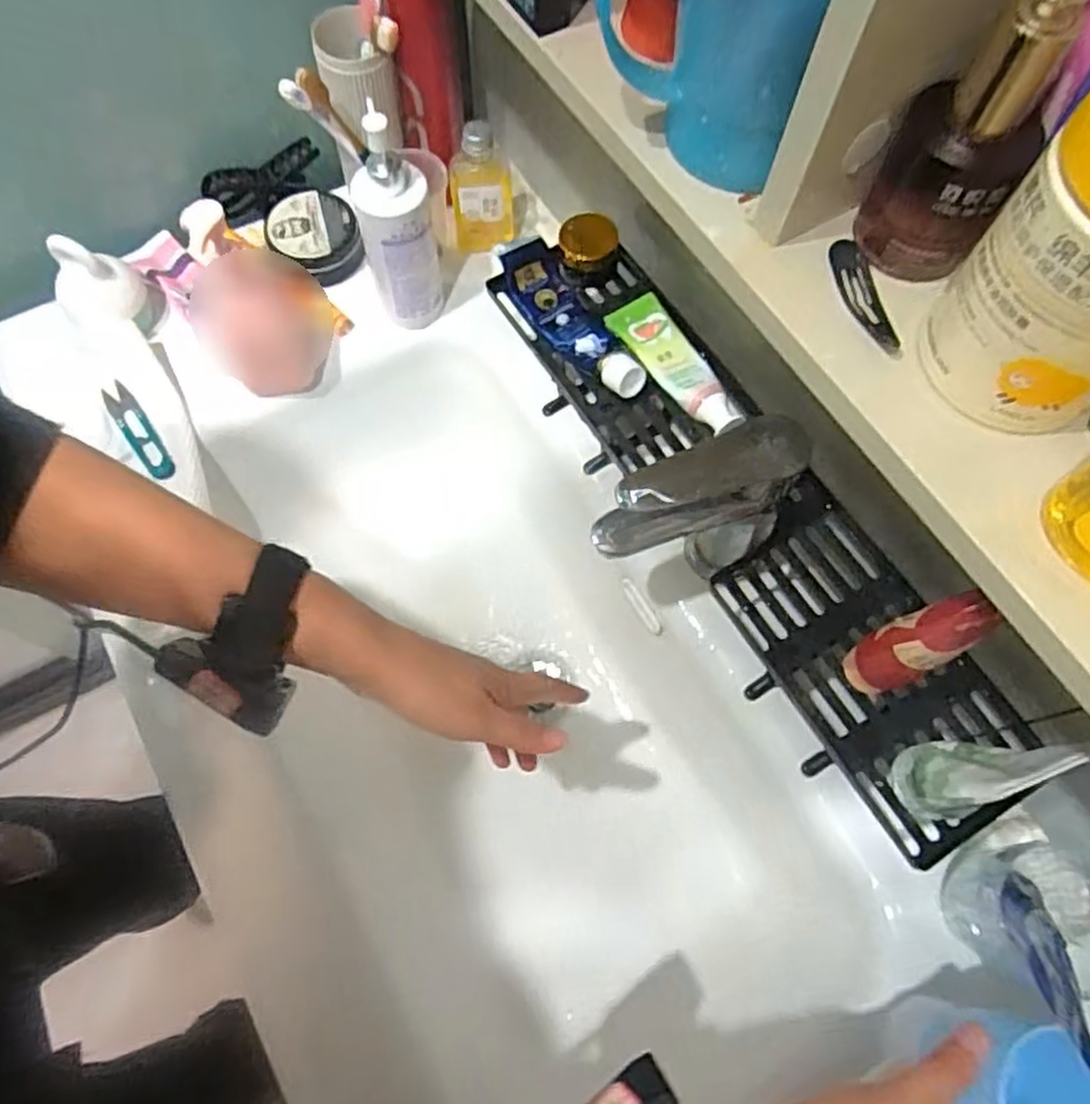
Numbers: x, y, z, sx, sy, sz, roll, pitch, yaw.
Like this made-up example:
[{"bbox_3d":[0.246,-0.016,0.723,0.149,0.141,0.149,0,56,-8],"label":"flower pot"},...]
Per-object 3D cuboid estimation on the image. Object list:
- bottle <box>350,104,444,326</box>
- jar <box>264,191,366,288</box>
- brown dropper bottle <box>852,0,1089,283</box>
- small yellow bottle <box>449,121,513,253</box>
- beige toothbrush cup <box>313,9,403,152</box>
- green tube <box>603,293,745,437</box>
[{"bbox_3d":[-0.117,-0.254,0.604,0.057,0.178,0.049,-12,68,-6],"label":"bottle"},{"bbox_3d":[-0.210,-0.288,0.693,0.080,0.039,0.080,0,68,-1],"label":"jar"},{"bbox_3d":[0.150,-0.145,0.270,0.045,0.096,0.032,30,70,11],"label":"brown dropper bottle"},{"bbox_3d":[-0.054,-0.324,0.673,0.061,0.112,0.046,-4,68,-3],"label":"small yellow bottle"},{"bbox_3d":[-0.156,-0.382,0.625,0.059,0.089,0.067,-26,70,-11],"label":"beige toothbrush cup"},{"bbox_3d":[0.092,-0.137,0.554,0.042,0.022,0.134,-26,71,-11],"label":"green tube"}]

